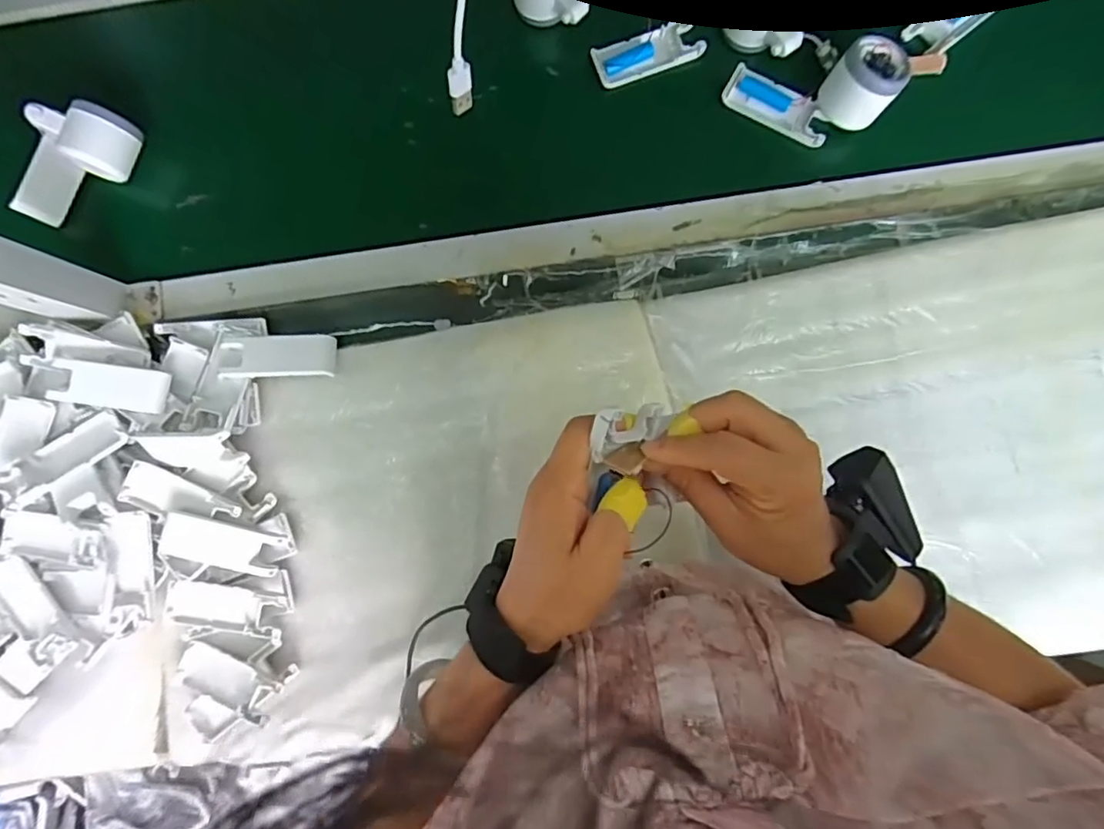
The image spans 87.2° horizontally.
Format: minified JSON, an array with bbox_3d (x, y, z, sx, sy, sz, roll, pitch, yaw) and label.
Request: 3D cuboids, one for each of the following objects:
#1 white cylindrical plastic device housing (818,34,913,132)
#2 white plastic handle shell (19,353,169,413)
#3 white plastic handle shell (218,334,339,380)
[{"bbox_3d":[0.282,-0.298,0.524,0.058,0.050,0.057,0,85,3],"label":"white cylindrical plastic device housing"},{"bbox_3d":[-0.414,-0.027,0.530,0.130,0.021,0.040,7,85,4],"label":"white plastic handle shell"},{"bbox_3d":[-0.252,-0.054,0.539,0.099,0.020,0.040,-2,85,3],"label":"white plastic handle shell"}]

